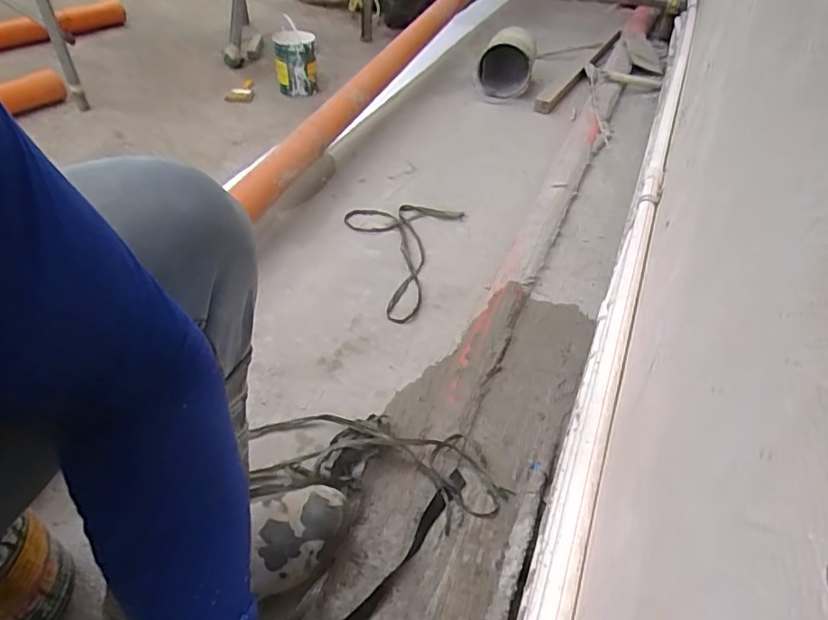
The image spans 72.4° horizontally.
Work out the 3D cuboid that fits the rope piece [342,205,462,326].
[{"bbox_3d":[-0.064,-0.132,1.238,0.256,0.015,0.389,14,44,13],"label":"rope piece"}]

